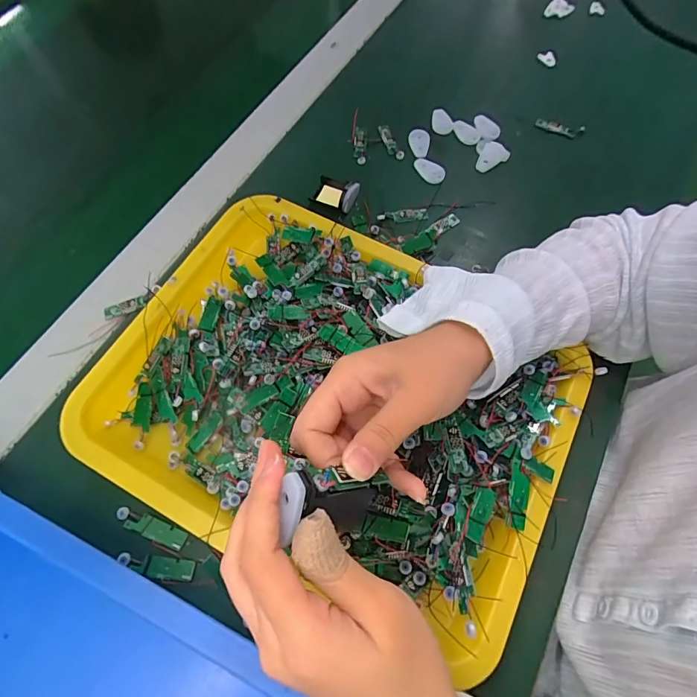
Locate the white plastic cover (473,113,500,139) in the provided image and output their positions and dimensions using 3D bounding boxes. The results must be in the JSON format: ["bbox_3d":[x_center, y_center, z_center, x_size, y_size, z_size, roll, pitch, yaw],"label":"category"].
[{"bbox_3d":[0.152,-0.243,0.458,0.020,0.009,0.032,-25,69,-12],"label":"white plastic cover"}]

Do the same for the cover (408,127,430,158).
[{"bbox_3d":[0.078,-0.218,0.446,0.022,0.007,0.034,-17,78,-1],"label":"cover"}]

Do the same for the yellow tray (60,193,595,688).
[{"bbox_3d":[-0.009,0.029,0.312,0.325,0.046,0.253,26,68,10],"label":"yellow tray"}]

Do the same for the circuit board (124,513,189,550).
[{"bbox_3d":[-0.135,0.128,0.294,0.042,0.005,0.013,22,67,8],"label":"circuit board"}]

